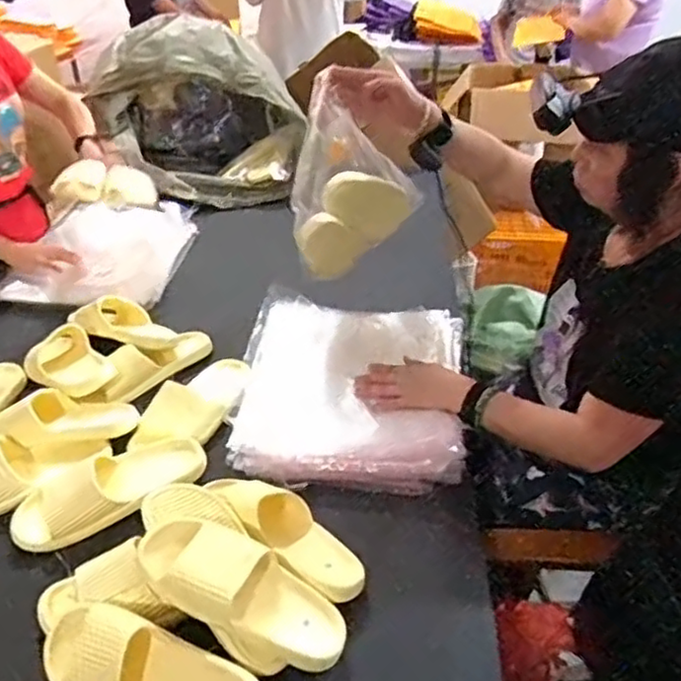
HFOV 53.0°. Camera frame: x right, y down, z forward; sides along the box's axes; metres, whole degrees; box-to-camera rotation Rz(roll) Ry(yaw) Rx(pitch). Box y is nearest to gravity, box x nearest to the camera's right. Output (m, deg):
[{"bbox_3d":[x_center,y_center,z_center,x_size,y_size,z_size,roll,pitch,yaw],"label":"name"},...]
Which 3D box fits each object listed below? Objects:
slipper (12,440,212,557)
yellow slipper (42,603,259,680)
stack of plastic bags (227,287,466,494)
[{"bbox_3d":[-0.311,0.197,0.935,0.259,0.062,0.105,-25,42,-31],"label":"slipper"},{"bbox_3d":[-0.203,0.356,0.717,0.252,0.063,0.089,13,37,18],"label":"yellow slipper"},{"bbox_3d":[0.026,0.074,1.141,0.369,0.073,0.430,2,35,3],"label":"stack of plastic bags"}]

